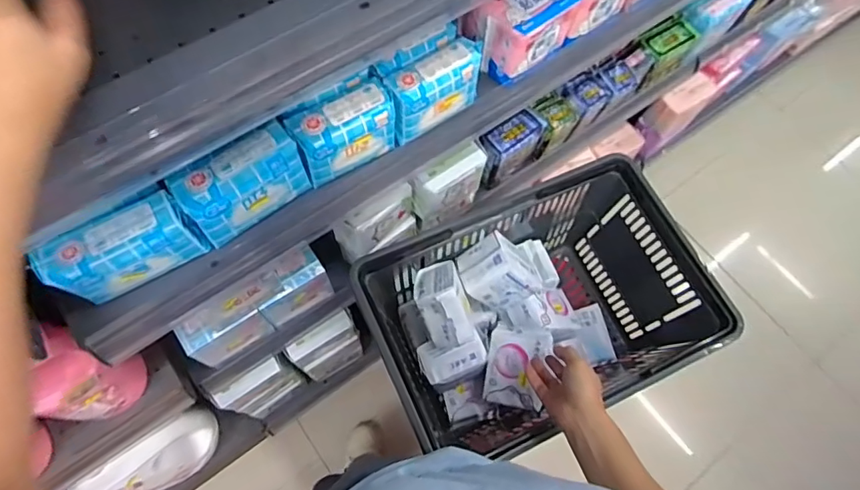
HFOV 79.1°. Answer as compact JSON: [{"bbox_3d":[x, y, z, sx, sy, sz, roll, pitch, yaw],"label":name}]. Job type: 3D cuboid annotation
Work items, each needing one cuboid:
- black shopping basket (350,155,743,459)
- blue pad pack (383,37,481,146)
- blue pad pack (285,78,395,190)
[{"bbox_3d":[0.147,0.111,0.825,0.458,0.259,0.305,-22,71,-12],"label":"black shopping basket"},{"bbox_3d":[0.002,-0.179,0.601,0.113,0.073,0.045,-31,73,-14],"label":"blue pad pack"},{"bbox_3d":[-0.094,-0.123,0.579,0.108,0.084,0.047,-29,73,-14],"label":"blue pad pack"}]

